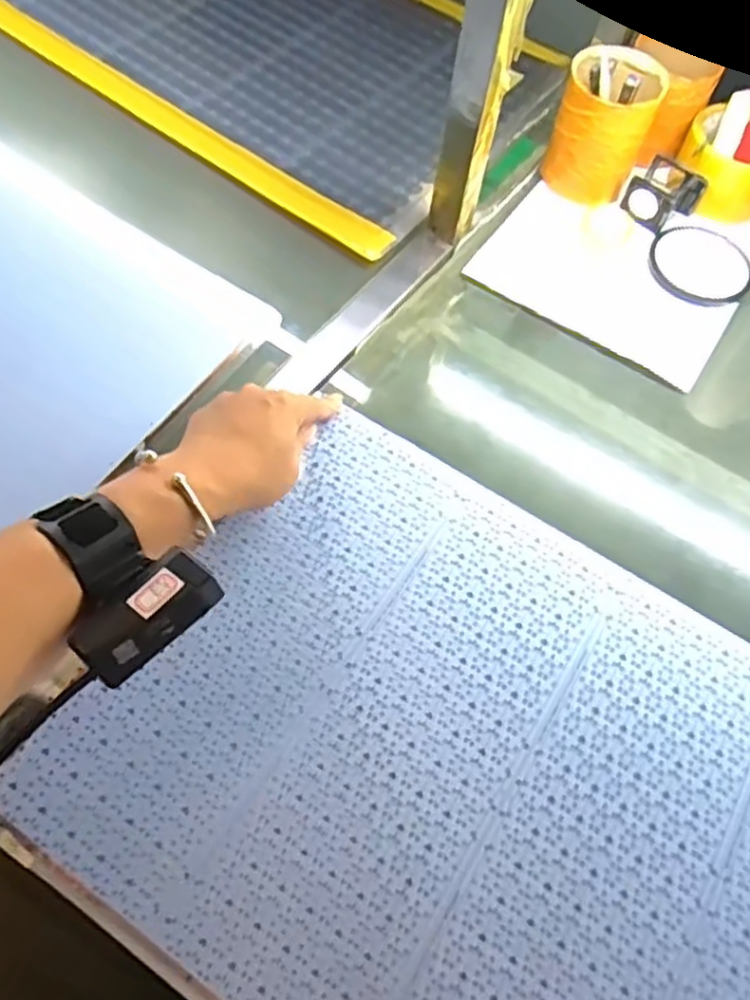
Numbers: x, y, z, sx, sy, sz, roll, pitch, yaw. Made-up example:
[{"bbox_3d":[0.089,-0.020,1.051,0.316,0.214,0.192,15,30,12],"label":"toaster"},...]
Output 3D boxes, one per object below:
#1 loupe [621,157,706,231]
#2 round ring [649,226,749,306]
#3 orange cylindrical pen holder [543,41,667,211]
[{"bbox_3d":[0.262,-0.279,0.652,0.063,0.032,0.053,-40,72,-21],"label":"loupe"},{"bbox_3d":[0.289,-0.209,0.634,0.090,0.011,0.092,2,62,-3],"label":"round ring"},{"bbox_3d":[0.199,-0.329,0.628,0.077,0.116,0.068,25,63,9],"label":"orange cylindrical pen holder"}]

